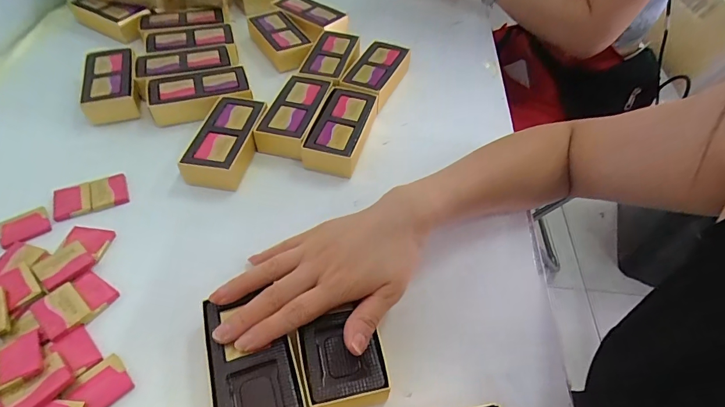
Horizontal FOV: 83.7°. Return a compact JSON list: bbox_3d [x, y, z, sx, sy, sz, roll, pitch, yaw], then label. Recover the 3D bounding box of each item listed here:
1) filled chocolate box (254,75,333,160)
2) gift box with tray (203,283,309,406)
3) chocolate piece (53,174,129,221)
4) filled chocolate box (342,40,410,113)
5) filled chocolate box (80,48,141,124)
[{"bbox_3d":[-0.081,-0.104,0.473,0.062,0.034,0.115,13,51,7],"label":"filled chocolate box"},{"bbox_3d":[-0.074,0.121,0.285,0.060,0.028,0.106,-10,51,-15],"label":"gift box with tray"},{"bbox_3d":[-0.268,-0.008,0.398,0.064,0.009,0.041,-18,54,-17],"label":"chocolate piece"},{"bbox_3d":[0.018,-0.174,0.536,0.060,0.034,0.122,21,52,14],"label":"filled chocolate box"},{"bbox_3d":[-0.304,-0.145,0.492,0.054,0.033,0.112,-15,53,-15],"label":"filled chocolate box"}]

